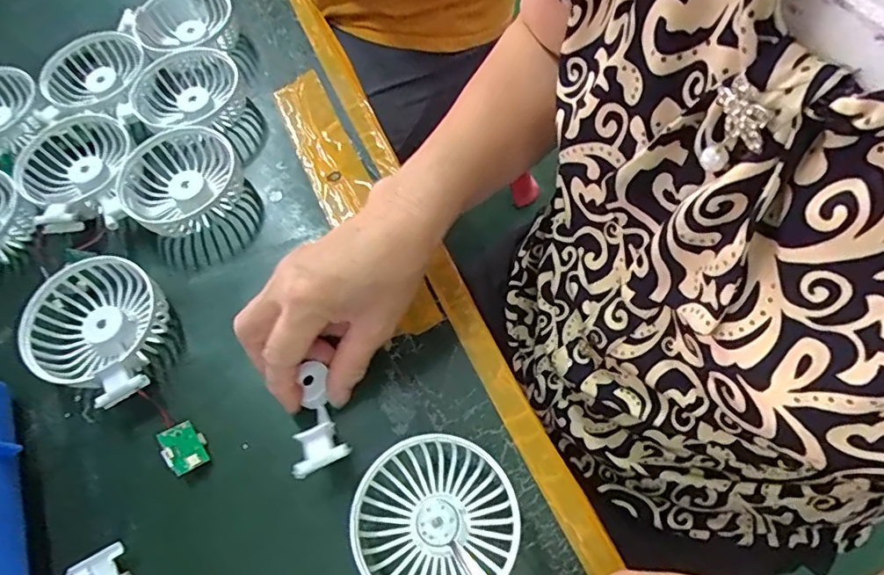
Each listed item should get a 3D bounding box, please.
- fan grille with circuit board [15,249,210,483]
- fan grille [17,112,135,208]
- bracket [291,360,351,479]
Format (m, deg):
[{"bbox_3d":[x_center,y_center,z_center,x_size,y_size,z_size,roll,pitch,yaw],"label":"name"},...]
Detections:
[{"bbox_3d":[-0.208,0.044,0.358,0.154,0.039,0.099,26,69,17],"label":"fan grille with circuit board"},{"bbox_3d":[-0.292,-0.097,0.429,0.086,0.033,0.086,4,65,10],"label":"fan grille"},{"bbox_3d":[-0.077,0.080,0.331,0.032,0.028,0.068,-16,42,-6],"label":"bracket"}]

